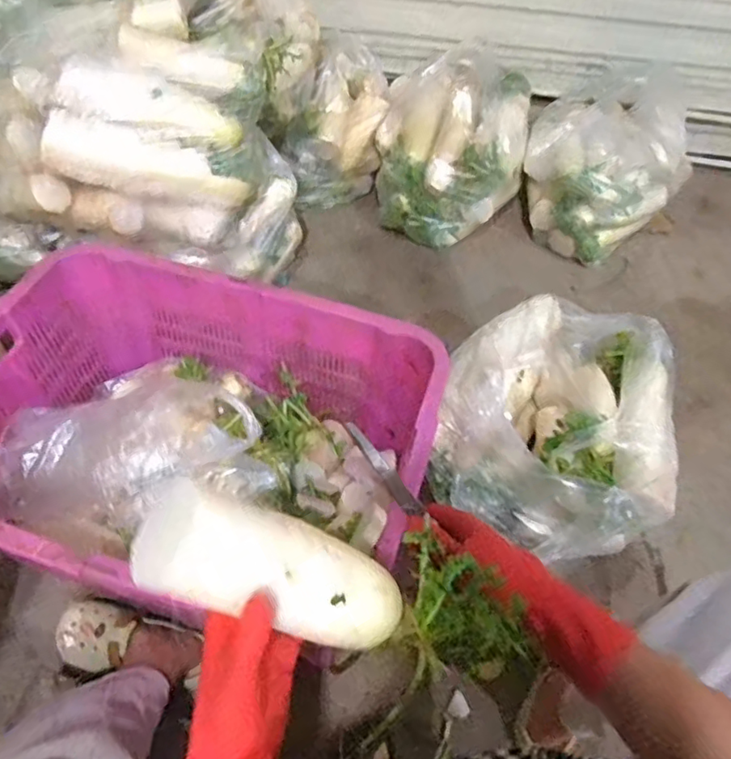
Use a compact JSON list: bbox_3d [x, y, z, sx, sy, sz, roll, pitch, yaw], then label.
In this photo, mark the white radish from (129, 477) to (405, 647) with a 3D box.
[{"bbox_3d":[-0.060,0.132,0.389,0.195,0.059,0.069,28,46,-22],"label":"white radish"}]

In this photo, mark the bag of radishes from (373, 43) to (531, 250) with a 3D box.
[{"bbox_3d":[0.230,-0.616,1.491,0.370,0.346,0.378,11,50,4],"label":"bag of radishes"}]

